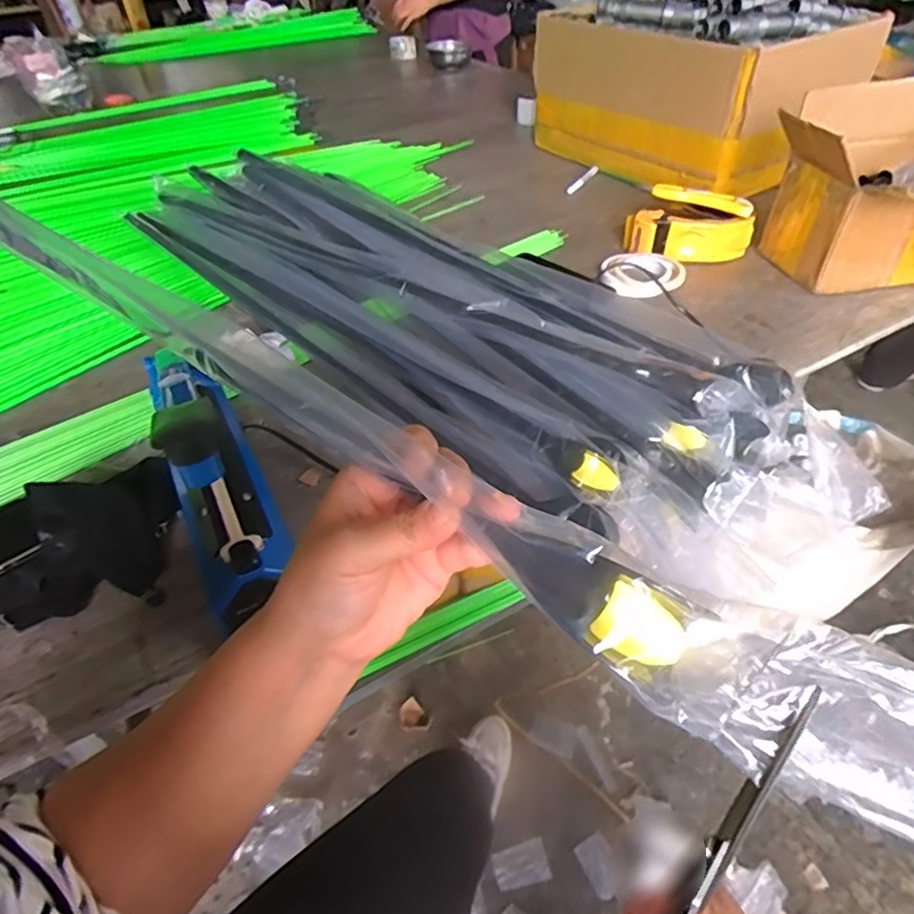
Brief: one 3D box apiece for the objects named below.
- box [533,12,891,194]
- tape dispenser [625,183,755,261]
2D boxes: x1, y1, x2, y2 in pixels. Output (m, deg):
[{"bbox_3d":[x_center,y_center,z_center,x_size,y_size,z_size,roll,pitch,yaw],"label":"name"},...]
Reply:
[{"bbox_3d":[0.434,-0.680,1.154,0.316,0.238,0.508,-26,48,-22],"label":"box"},{"bbox_3d":[0.340,-0.333,0.891,0.156,0.068,0.122,27,51,27],"label":"tape dispenser"}]

